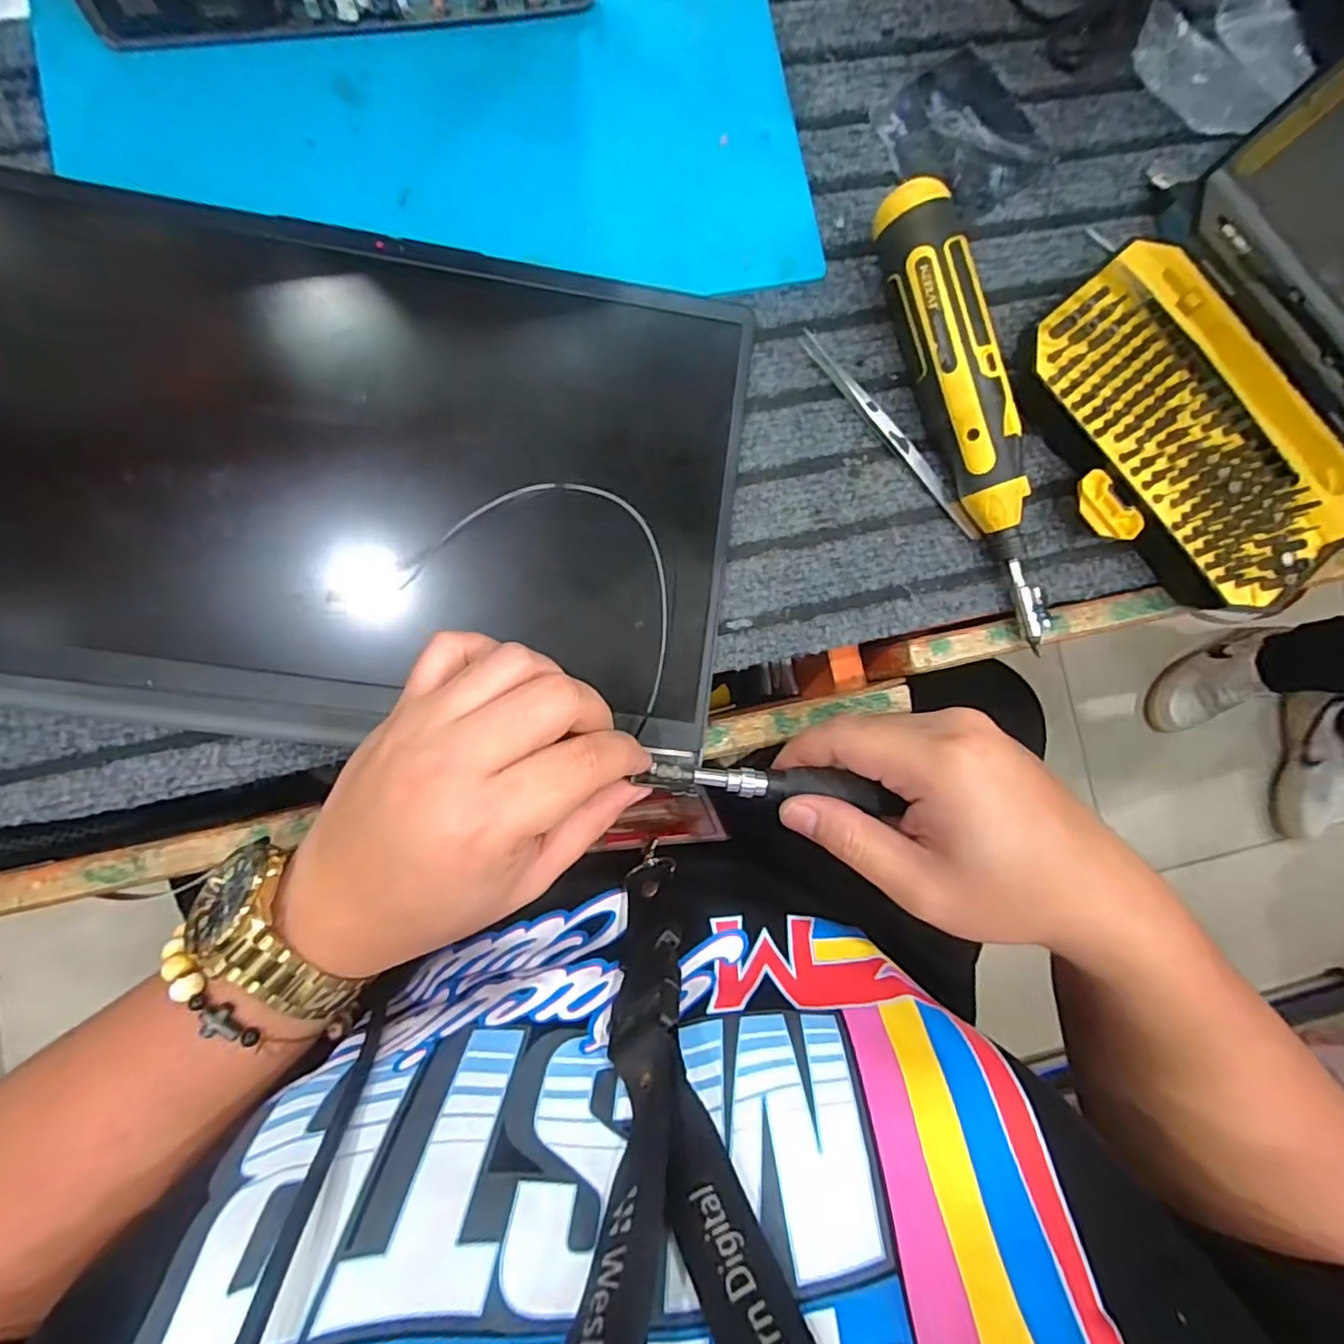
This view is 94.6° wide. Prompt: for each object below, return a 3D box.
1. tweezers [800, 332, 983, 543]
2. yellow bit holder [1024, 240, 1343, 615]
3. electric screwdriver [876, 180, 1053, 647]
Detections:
[{"bbox_3d":[0.111,-0.119,0.313,0.009,0.009,0.133,-44,92,-5],"label":"tweezers"},{"bbox_3d":[0.258,-0.117,0.314,0.126,0.029,0.179,-41,92,-6],"label":"yellow bit holder"},{"bbox_3d":[0.143,-0.120,0.300,0.032,0.040,0.217,-19,90,-6],"label":"electric screwdriver"}]

